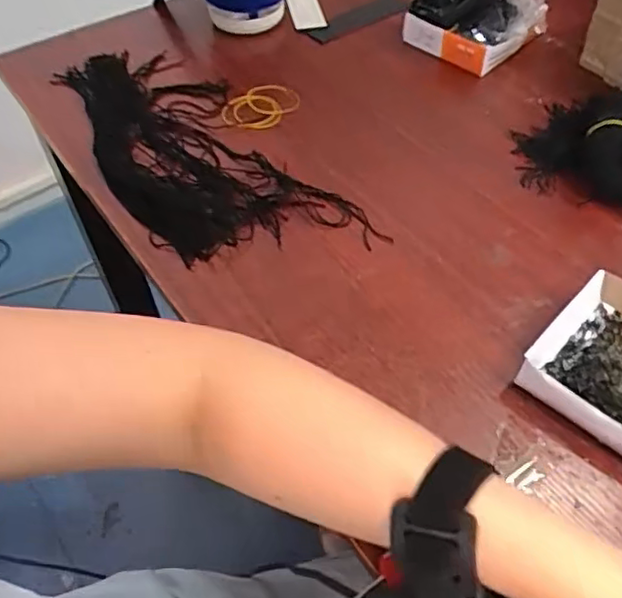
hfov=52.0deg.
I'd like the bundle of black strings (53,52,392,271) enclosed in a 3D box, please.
[{"bbox_3d":[-0.102,-0.120,0.525,0.134,0.021,0.315,-32,56,-22],"label":"bundle of black strings"}]

